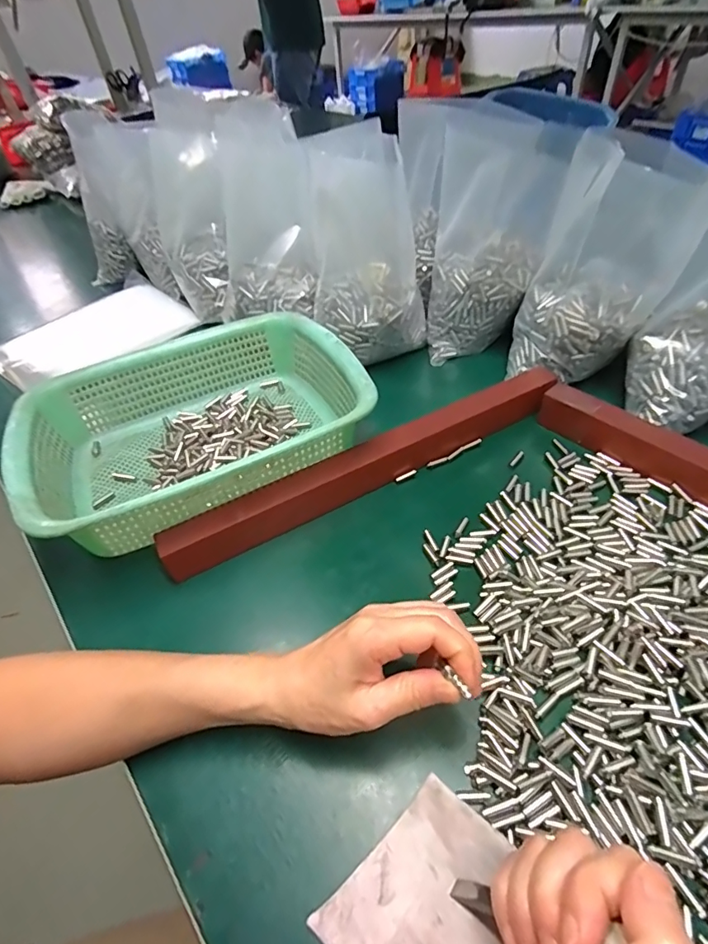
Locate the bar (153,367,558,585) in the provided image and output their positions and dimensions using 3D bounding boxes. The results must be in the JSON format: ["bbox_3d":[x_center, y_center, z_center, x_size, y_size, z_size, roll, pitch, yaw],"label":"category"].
[{"bbox_3d":[0.021,-0.011,0.431,0.391,0.038,0.032,-24,47,-17],"label":"bar"}]

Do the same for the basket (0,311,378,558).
[{"bbox_3d":[-0.145,-0.044,0.451,0.292,0.077,0.219,-25,47,-18],"label":"basket"}]

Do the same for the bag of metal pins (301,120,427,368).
[{"bbox_3d":[0.012,-0.244,0.533,0.124,0.236,0.080,-14,18,-8],"label":"bag of metal pins"}]

